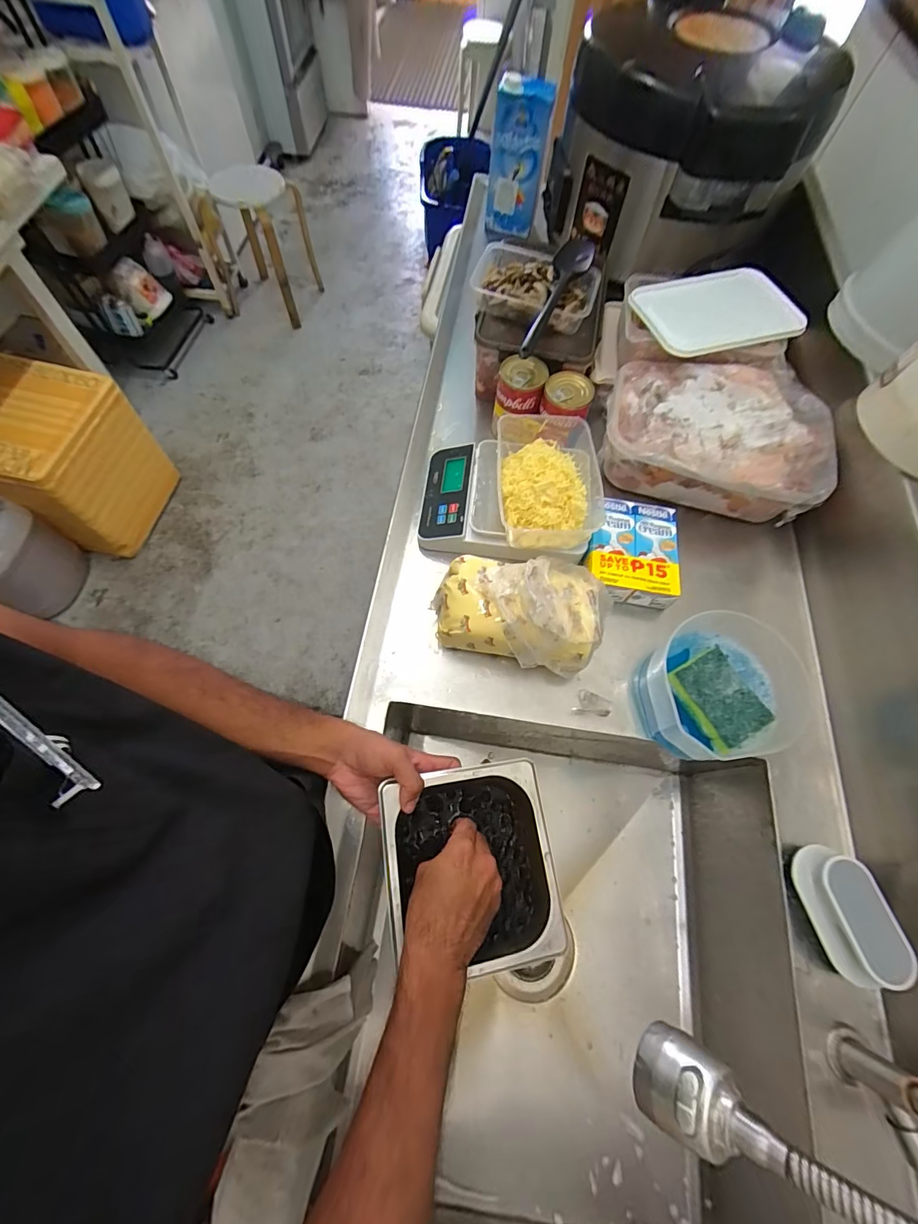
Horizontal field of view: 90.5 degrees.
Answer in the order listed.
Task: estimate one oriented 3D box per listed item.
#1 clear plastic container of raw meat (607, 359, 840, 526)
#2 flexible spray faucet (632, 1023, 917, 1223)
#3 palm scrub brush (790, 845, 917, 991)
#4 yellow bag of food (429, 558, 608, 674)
[{"bbox_3d":[0.344,-0.239,0.631,0.279,0.102,0.188,13,67,3],"label":"clear plastic container of raw meat"},{"bbox_3d":[0.243,0.326,0.288,0.270,0.265,0.056,16,67,5],"label":"flexible spray faucet"},{"bbox_3d":[0.370,0.288,0.437,0.052,0.062,0.109,-11,68,-7],"label":"palm scrub brush"},{"bbox_3d":[0.071,-0.007,0.532,0.190,0.108,0.119,11,67,3],"label":"yellow bag of food"}]

